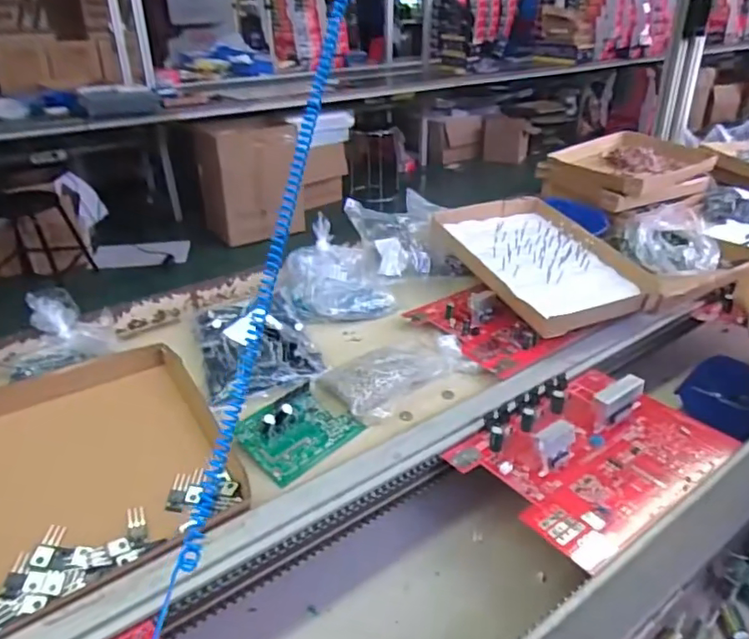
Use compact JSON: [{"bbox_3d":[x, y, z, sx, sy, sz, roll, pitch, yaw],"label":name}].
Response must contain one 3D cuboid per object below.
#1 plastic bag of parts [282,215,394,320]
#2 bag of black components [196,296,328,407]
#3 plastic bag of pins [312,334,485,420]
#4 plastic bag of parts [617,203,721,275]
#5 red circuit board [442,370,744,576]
[{"bbox_3d":[-0.065,-0.075,0.928,0.170,0.106,0.164,-8,27,-10],"label":"plastic bag of parts"},{"bbox_3d":[-0.169,0.032,0.798,0.156,0.062,0.182,-16,29,-23],"label":"bag of black components"},{"bbox_3d":[0.029,0.064,0.767,0.197,0.035,0.115,-23,32,-34],"label":"plastic bag of pins"},{"bbox_3d":[0.556,-0.157,1.088,0.167,0.073,0.167,5,28,17],"label":"plastic bag of parts"},{"bbox_3d":[0.250,0.142,0.654,0.284,0.057,0.203,-21,31,-31],"label":"red circuit board"}]

